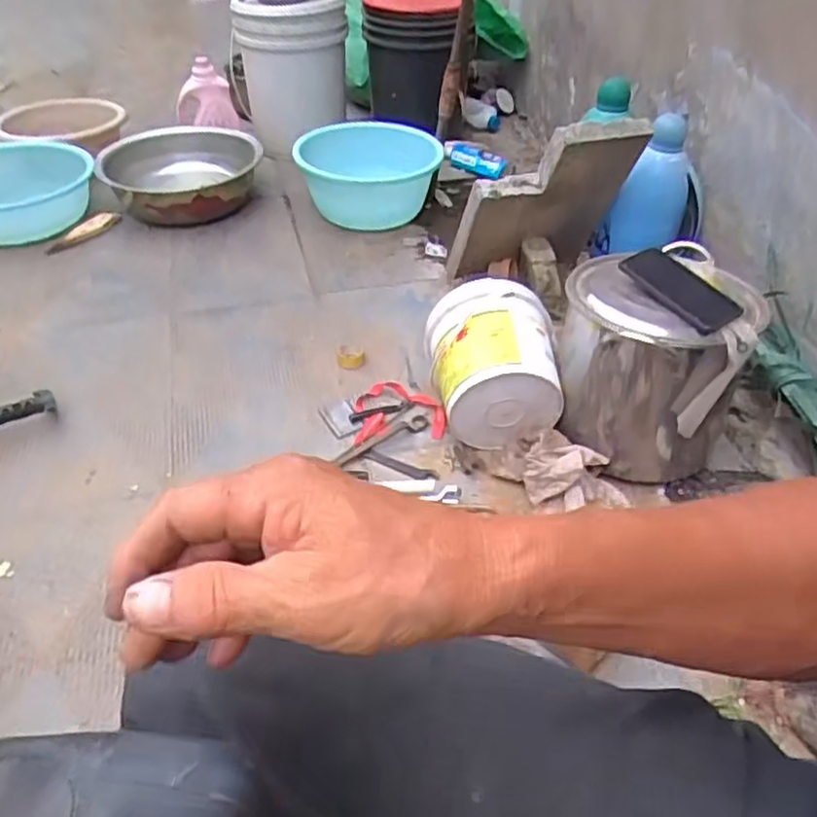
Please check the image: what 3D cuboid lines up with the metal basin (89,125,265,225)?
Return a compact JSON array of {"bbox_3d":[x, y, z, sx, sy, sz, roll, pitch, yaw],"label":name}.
[{"bbox_3d":[-0.530,-0.548,1.691,0.353,0.161,0.353,1,41,-1],"label":"metal basin"}]

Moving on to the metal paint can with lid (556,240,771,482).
[{"bbox_3d":[0.348,-0.063,1.054,0.260,0.283,0.222,21,44,22],"label":"metal paint can with lid"}]

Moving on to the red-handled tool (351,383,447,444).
[{"bbox_3d":[-0.024,0.000,1.218,0.153,0.033,0.140,-7,41,-9],"label":"red-handled tool"}]

